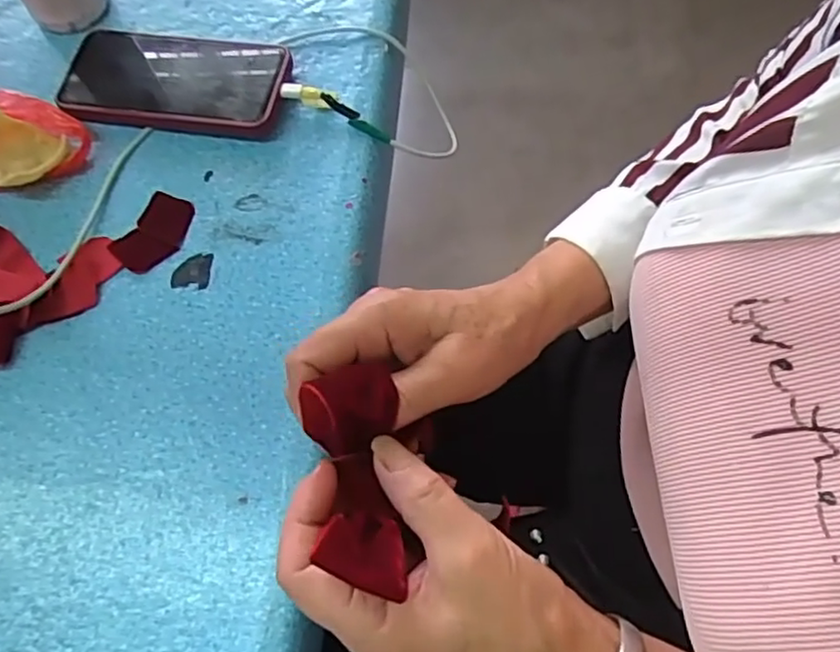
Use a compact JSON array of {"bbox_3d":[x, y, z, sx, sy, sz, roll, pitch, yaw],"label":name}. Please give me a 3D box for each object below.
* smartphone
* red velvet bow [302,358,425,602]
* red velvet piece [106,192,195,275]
[{"bbox_3d":[-0.178,-0.179,0.475,0.157,0.019,0.080,8,68,6],"label":"smartphone"},{"bbox_3d":[-0.024,0.061,0.266,0.036,0.032,0.089,-10,64,-2],"label":"red velvet bow"},{"bbox_3d":[-0.178,-0.064,0.435,0.041,0.009,0.058,29,72,14],"label":"red velvet piece"}]

